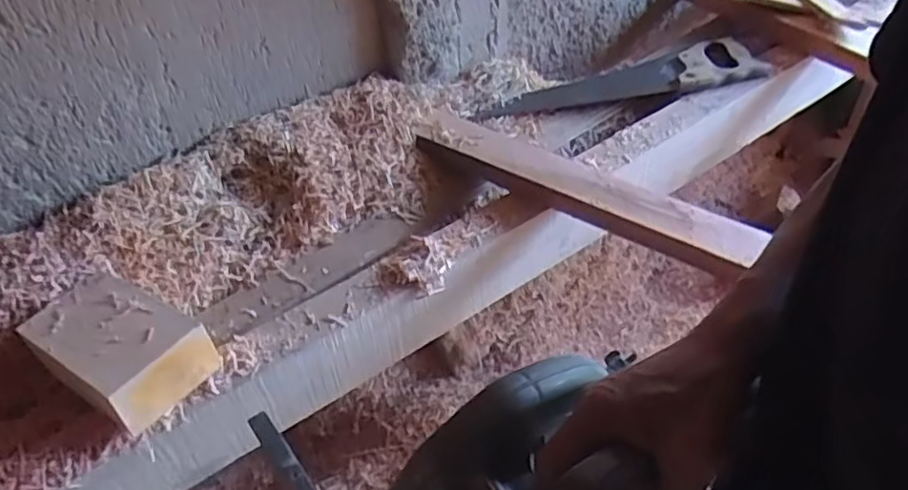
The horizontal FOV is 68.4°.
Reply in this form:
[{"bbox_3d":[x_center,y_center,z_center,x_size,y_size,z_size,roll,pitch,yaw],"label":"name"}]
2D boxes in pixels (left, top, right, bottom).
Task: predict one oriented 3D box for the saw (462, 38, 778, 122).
[{"bbox_3d":[0.259,-0.269,1.077,0.471,0.021,0.114,-11,44,-6],"label":"saw"}]

